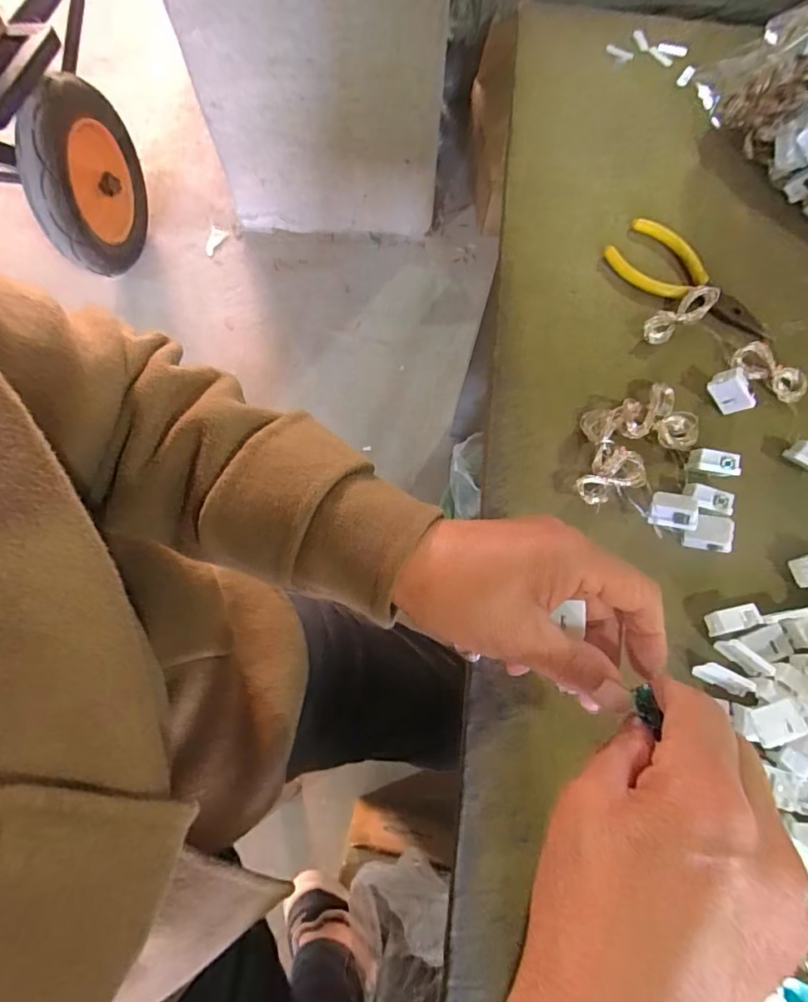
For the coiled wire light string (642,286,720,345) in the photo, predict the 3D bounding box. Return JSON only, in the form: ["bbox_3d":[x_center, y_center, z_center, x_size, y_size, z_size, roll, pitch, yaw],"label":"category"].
[{"bbox_3d":[0.190,-0.128,0.354,0.054,0.015,0.019,-33,77,-9],"label":"coiled wire light string"}]

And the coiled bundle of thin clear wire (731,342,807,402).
[{"bbox_3d":[0.246,-0.087,0.346,0.050,0.005,0.022,38,107,4],"label":"coiled bundle of thin clear wire"}]

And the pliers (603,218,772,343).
[{"bbox_3d":[0.203,-0.153,0.363,0.122,0.012,0.044,40,78,10],"label":"pliers"}]

